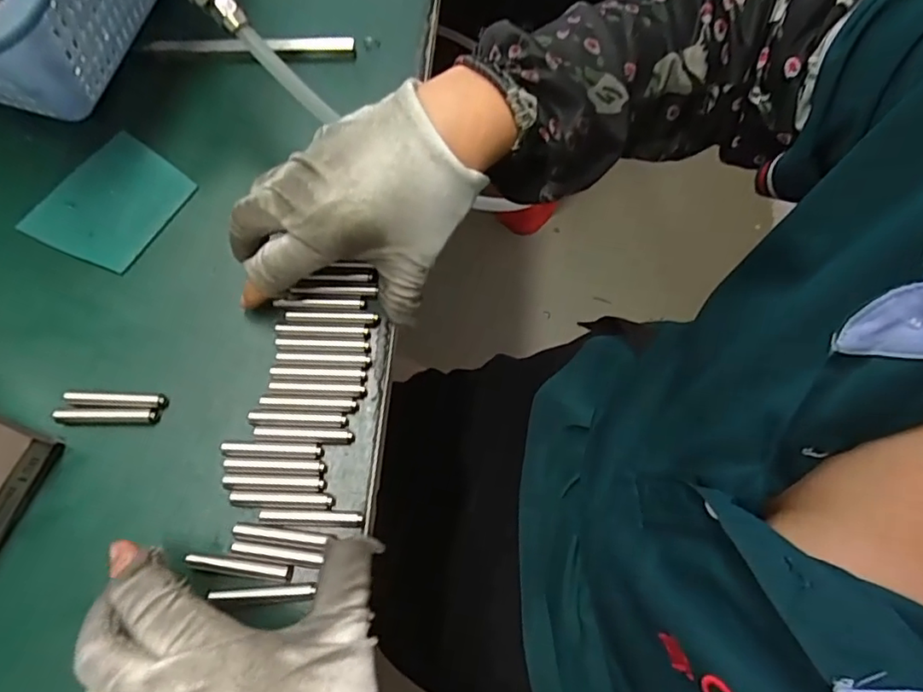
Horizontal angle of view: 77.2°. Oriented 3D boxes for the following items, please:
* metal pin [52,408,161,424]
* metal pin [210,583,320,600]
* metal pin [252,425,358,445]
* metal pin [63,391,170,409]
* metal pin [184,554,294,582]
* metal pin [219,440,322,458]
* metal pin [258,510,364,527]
[{"bbox_3d":[-0.178,0.036,0.292,0.049,0.007,0.007,0,72,-1],"label":"metal pin"},{"bbox_3d":[-0.091,0.113,0.267,0.047,0.004,0.005,-2,72,-3],"label":"metal pin"},{"bbox_3d":[-0.078,0.044,0.287,0.048,0.004,0.006,2,72,-1],"label":"metal pin"},{"bbox_3d":[-0.176,0.028,0.295,0.049,0.007,0.008,2,72,-1],"label":"metal pin"},{"bbox_3d":[-0.103,0.102,0.267,0.049,0.004,0.007,7,72,1],"label":"metal pin"},{"bbox_3d":[-0.094,0.050,0.284,0.048,0.004,0.007,2,72,-1],"label":"metal pin"},{"bbox_3d":[-0.072,0.082,0.275,0.048,0.004,0.006,3,71,0],"label":"metal pin"}]

